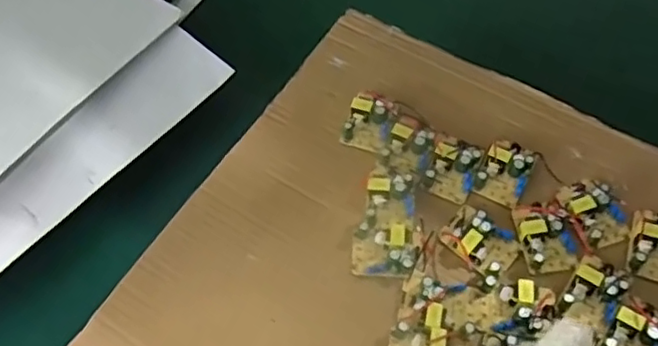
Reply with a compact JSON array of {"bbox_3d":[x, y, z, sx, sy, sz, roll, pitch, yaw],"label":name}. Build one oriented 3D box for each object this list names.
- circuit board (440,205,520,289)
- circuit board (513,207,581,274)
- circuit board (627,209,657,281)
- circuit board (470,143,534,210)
[{"bbox_3d":[0.106,0.048,0.440,0.050,0.014,0.042,36,68,20],"label":"circuit board"},{"bbox_3d":[0.156,0.043,0.443,0.042,0.011,0.047,-10,61,-4],"label":"circuit board"},{"bbox_3d":[0.231,0.049,0.435,0.035,0.013,0.050,15,62,11],"label":"circuit board"},{"bbox_3d":[0.132,-0.003,0.466,0.034,0.015,0.048,23,64,15],"label":"circuit board"}]

